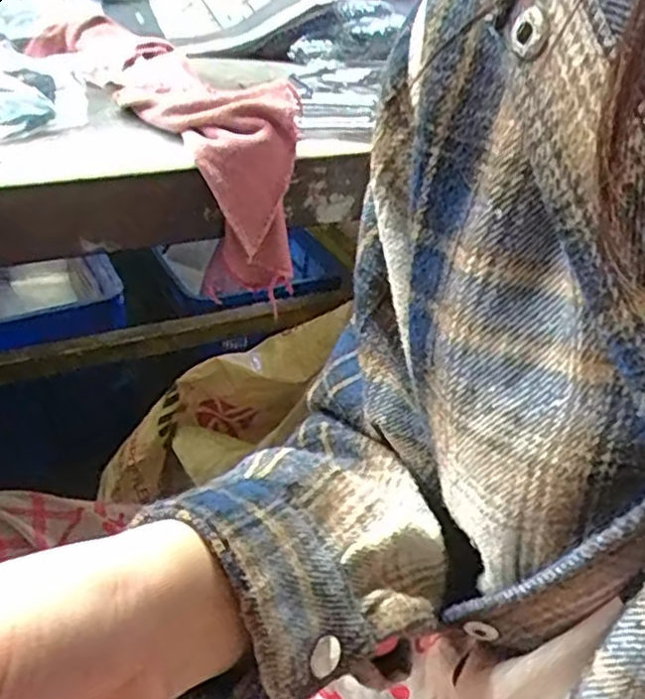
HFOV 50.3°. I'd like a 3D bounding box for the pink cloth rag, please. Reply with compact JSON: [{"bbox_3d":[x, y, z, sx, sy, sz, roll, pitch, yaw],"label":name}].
[{"bbox_3d":[-0.121,-0.164,0.504,0.100,0.124,0.317,-20,56,-32],"label":"pink cloth rag"}]

